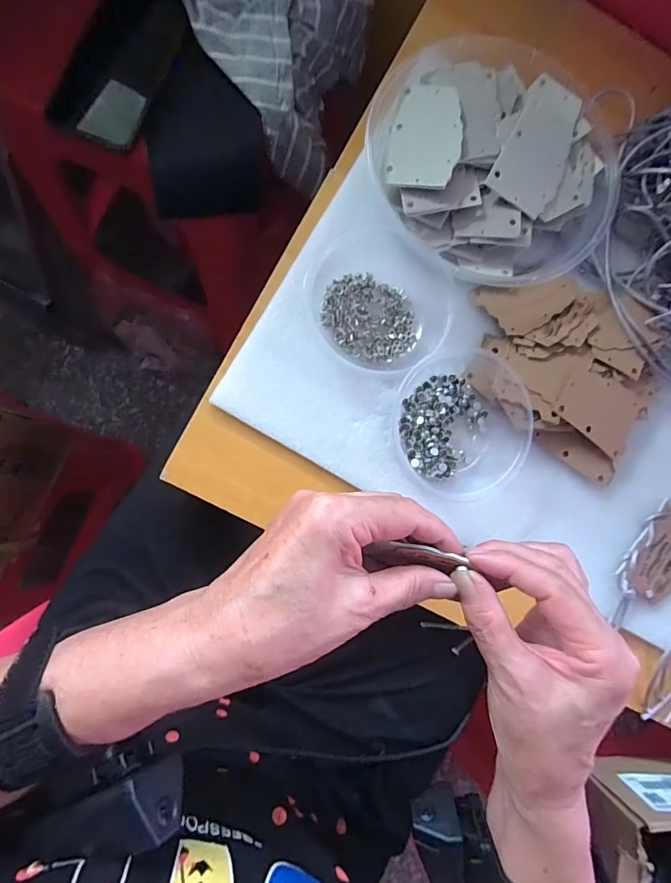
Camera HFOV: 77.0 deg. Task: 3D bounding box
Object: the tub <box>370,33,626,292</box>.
[{"bbox_3d":[0.134,-0.235,0.349,0.205,0.038,0.179,37,81,-4],"label":"tub"}]

